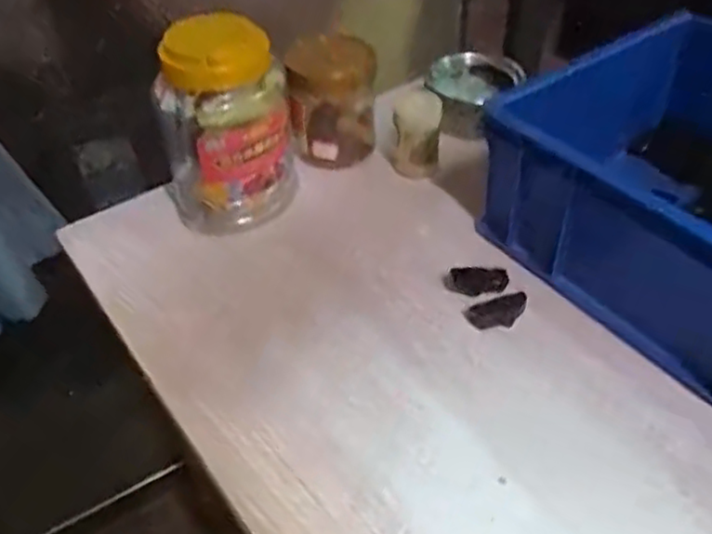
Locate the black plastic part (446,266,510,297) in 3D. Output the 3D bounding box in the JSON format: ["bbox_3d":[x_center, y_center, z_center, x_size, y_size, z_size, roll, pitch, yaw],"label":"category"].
[{"bbox_3d":[0.099,0.012,0.546,0.048,0.015,0.021,1,44,4],"label":"black plastic part"}]

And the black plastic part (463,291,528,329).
[{"bbox_3d":[0.113,0.035,0.526,0.047,0.012,0.027,-13,45,-9],"label":"black plastic part"}]

